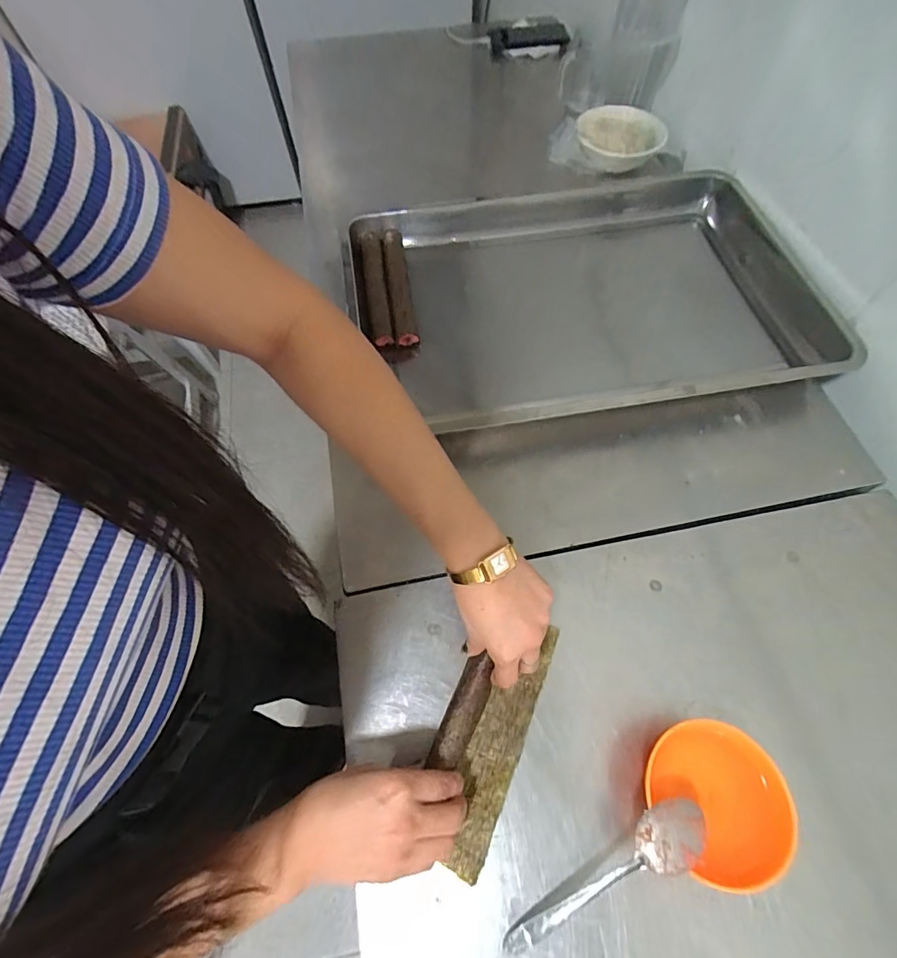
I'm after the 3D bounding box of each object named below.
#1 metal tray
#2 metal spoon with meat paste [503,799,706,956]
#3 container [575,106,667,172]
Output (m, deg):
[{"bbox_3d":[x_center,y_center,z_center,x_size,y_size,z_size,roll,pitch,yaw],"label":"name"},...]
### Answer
[{"bbox_3d":[0.169,-0.241,0.600,0.563,0.064,0.394,-8,64,-2],"label":"metal tray"},{"bbox_3d":[0.113,0.292,0.335,0.171,0.018,0.037,-35,67,1],"label":"metal spoon with meat paste"},{"bbox_3d":[0.263,-0.525,0.714,0.133,0.041,0.117,17,65,9],"label":"container"}]

